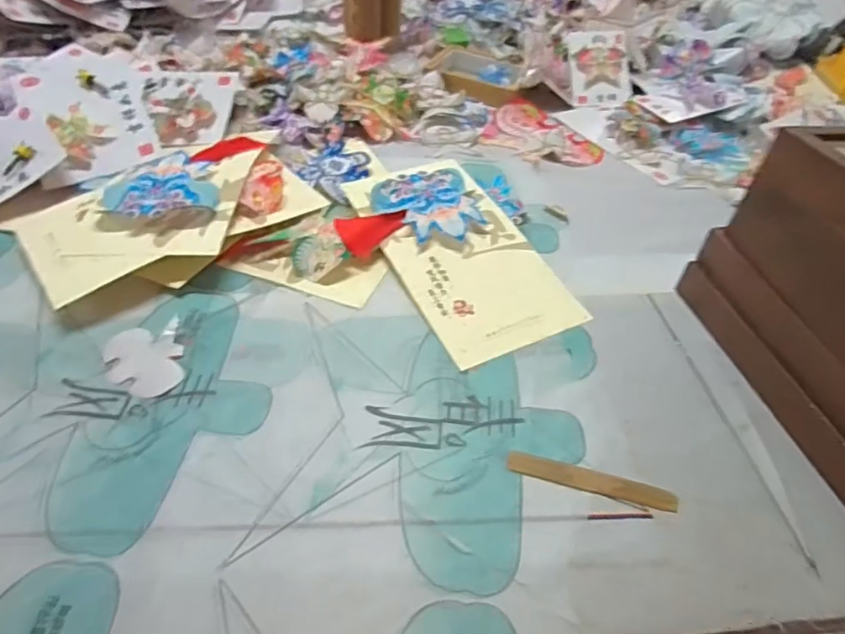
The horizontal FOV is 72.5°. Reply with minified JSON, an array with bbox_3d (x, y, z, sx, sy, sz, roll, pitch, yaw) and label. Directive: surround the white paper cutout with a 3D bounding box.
[{"bbox_3d":[-0.273,0.042,0.568,0.070,0.004,0.095,-16,50,-17],"label":"white paper cutout"}]

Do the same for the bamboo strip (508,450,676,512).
[{"bbox_3d":[0.146,0.142,0.502,0.143,0.005,0.022,12,47,9],"label":"bamboo strip"}]

